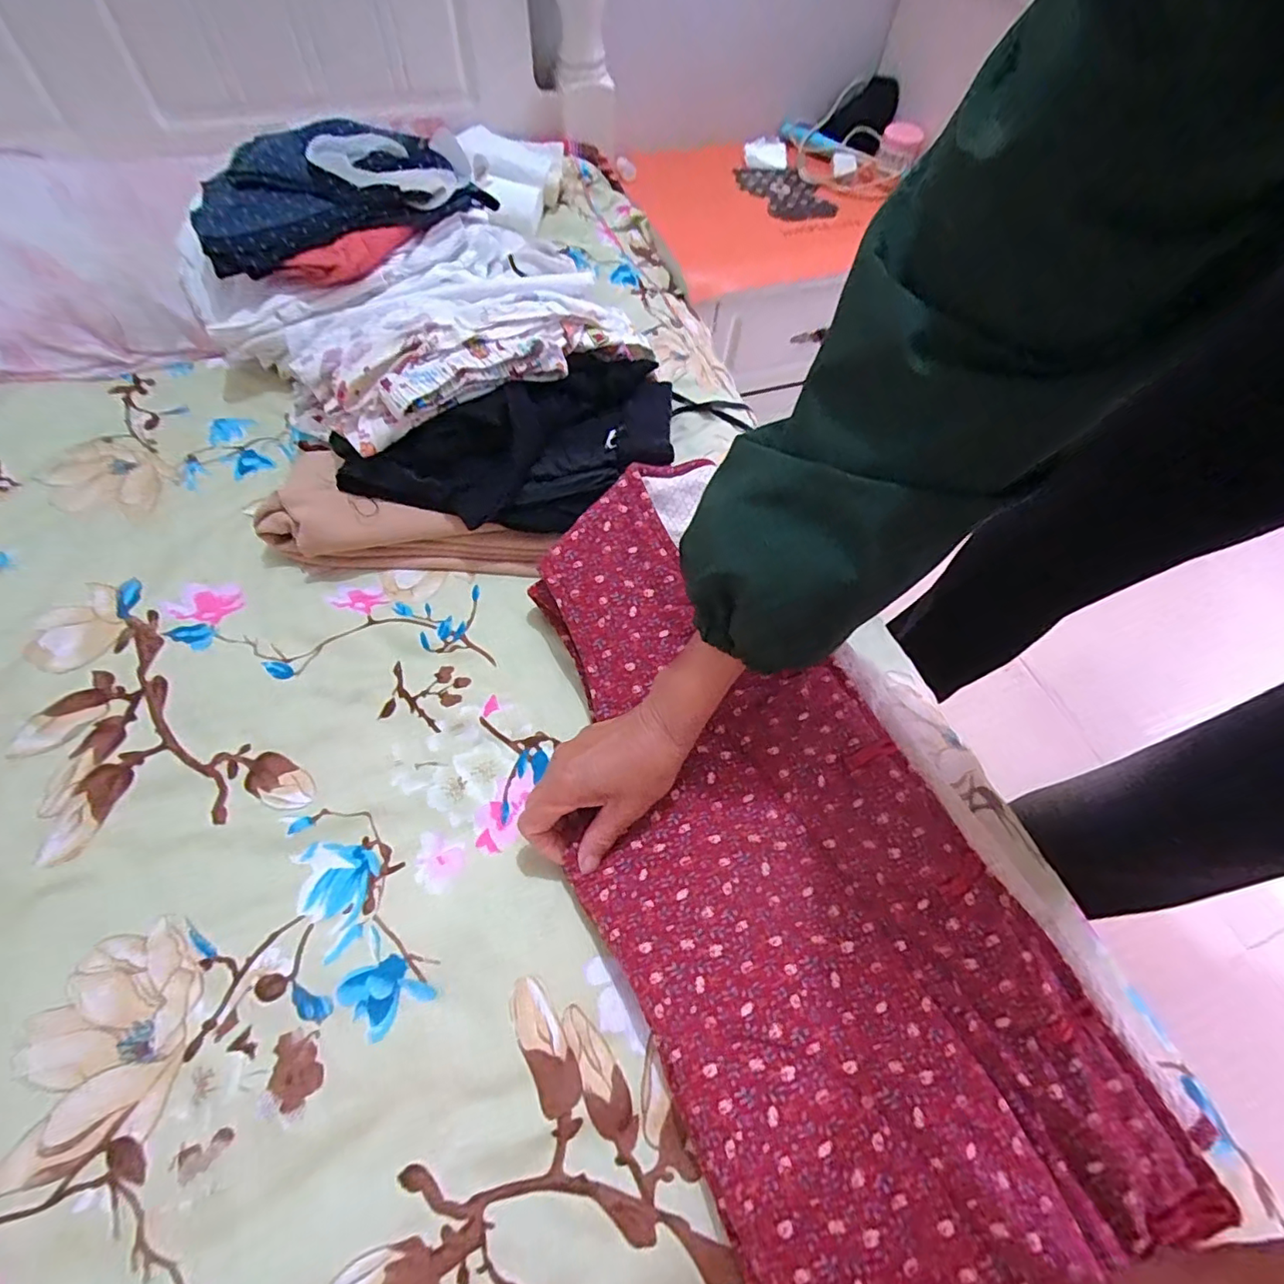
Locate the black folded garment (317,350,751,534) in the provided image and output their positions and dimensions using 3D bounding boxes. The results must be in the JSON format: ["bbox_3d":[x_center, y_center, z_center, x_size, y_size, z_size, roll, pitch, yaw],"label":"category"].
[{"bbox_3d":[-0.070,-0.187,0.517,0.374,0.062,0.170,-24,64,-16],"label":"black folded garment"}]

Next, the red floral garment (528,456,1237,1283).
[{"bbox_3d":[0.078,0.108,0.374,0.234,0.062,0.524,-19,64,-13],"label":"red floral garment"}]

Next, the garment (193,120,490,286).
[{"bbox_3d":[-0.328,-0.496,0.619,0.285,0.065,0.234,-19,63,-14],"label":"garment"}]

